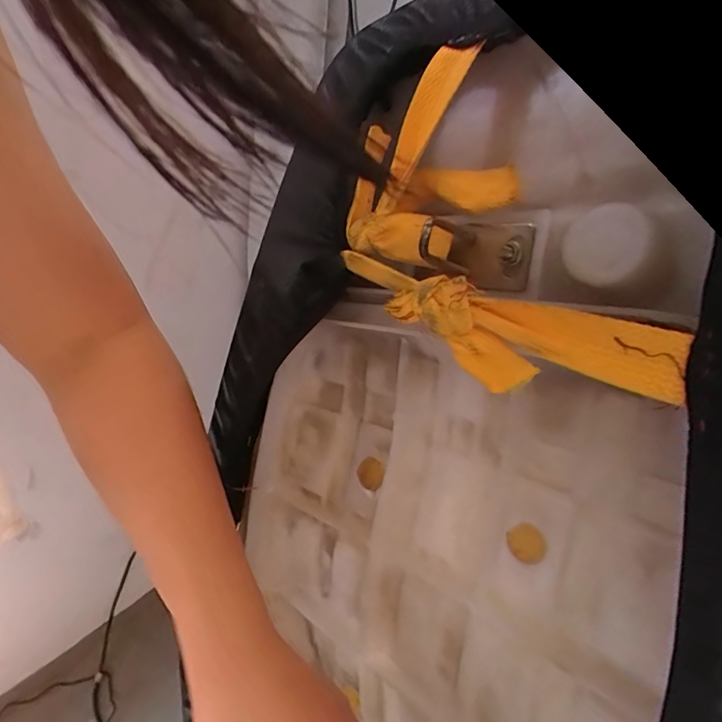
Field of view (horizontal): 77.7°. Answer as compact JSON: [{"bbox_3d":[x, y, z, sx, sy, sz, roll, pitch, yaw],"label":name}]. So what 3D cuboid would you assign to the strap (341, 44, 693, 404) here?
[{"bbox_3d":[0.050,-0.054,0.196,0.049,0.100,0.189,-10,54,-30],"label":"strap"}]

